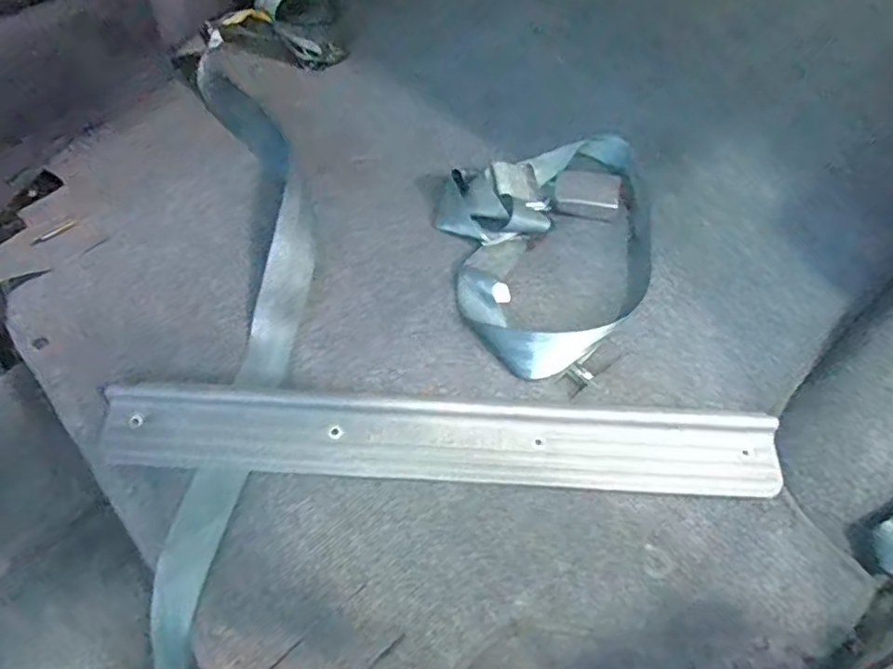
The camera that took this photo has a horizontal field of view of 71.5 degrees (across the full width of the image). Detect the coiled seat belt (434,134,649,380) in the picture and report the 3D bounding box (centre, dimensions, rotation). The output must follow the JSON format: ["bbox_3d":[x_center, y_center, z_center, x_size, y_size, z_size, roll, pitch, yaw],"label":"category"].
[{"bbox_3d":[0.123,-0.099,0.669,0.242,0.043,0.287,-11,58,-9],"label":"coiled seat belt"}]

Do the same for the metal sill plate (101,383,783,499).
[{"bbox_3d":[-0.008,0.094,0.564,0.593,0.014,0.080,4,59,1],"label":"metal sill plate"}]

